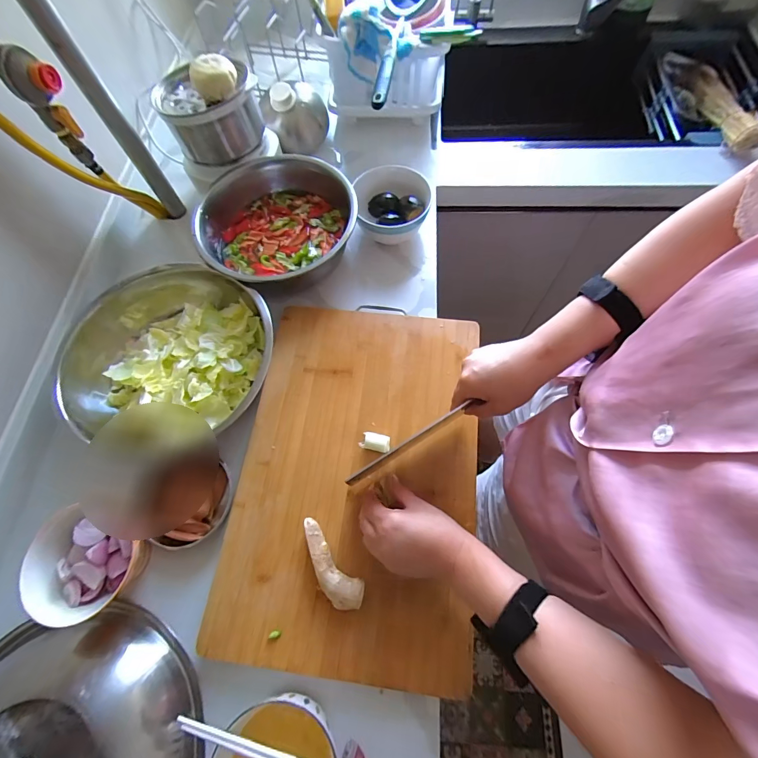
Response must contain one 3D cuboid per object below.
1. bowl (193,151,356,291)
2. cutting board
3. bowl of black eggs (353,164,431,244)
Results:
[{"bbox_3d":[-0.163,-0.253,0.608,0.244,0.085,0.254,-1,67,1],"label":"bowl"},{"bbox_3d":[-0.028,0.111,0.483,0.310,0.030,0.470,6,67,4],"label":"cutting board"},{"bbox_3d":[0.025,-0.295,0.636,0.122,0.077,0.127,-1,67,1],"label":"bowl of black eggs"}]

